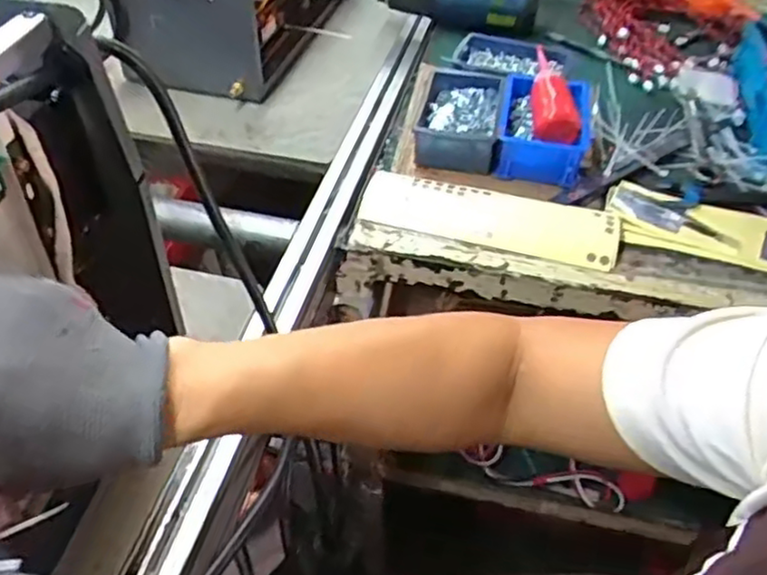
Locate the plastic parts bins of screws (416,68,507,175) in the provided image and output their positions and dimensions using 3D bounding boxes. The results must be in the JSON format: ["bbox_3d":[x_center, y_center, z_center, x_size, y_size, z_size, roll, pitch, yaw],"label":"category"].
[{"bbox_3d":[0.089,-0.202,0.826,0.094,0.044,0.161,8,45,7],"label":"plastic parts bins of screws"}]

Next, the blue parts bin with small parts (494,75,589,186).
[{"bbox_3d":[0.191,-0.193,0.819,0.105,0.049,0.169,11,45,9],"label":"blue parts bin with small parts"}]

